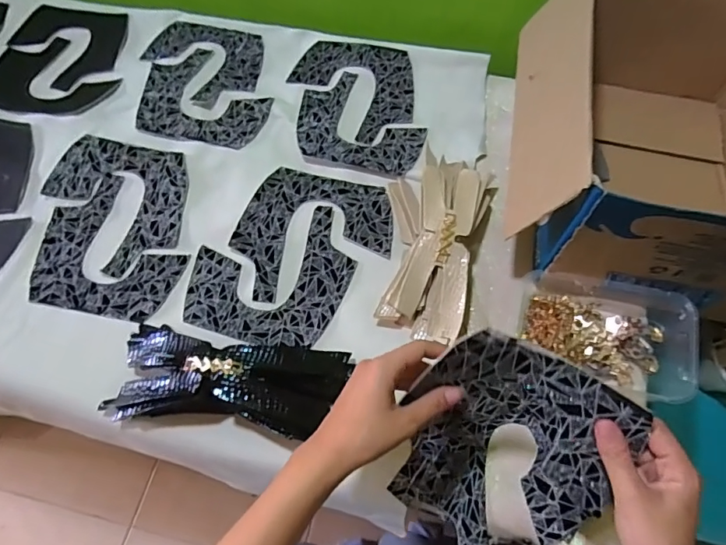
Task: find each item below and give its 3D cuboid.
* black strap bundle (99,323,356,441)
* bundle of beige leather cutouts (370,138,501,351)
[{"bbox_3d":[-0.141,0.112,0.496,0.234,0.071,0.102,9,68,4],"label":"black strap bundle"},{"bbox_3d":[0.079,-0.047,0.568,0.123,0.052,0.244,18,69,8],"label":"bundle of beige leather cutouts"}]

